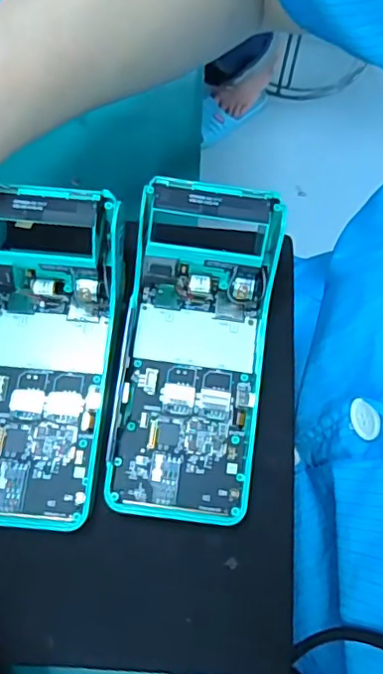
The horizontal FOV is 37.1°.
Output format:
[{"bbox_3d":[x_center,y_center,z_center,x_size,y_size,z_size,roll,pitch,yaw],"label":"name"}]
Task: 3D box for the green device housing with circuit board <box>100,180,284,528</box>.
[{"bbox_3d":[0.003,0.005,0.301,0.079,0.059,0.173,8,72,0],"label":"green device housing with circuit board"}]

